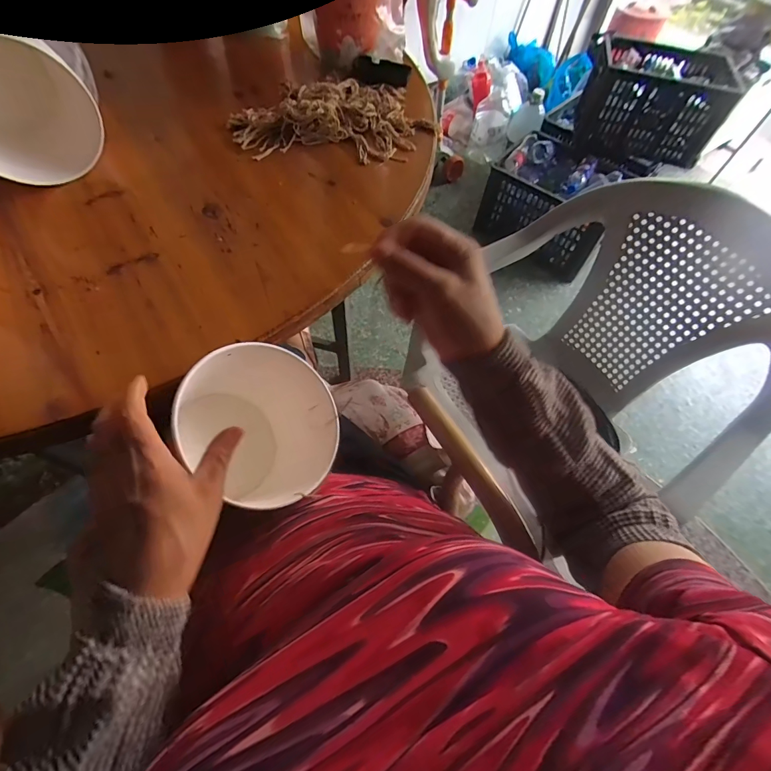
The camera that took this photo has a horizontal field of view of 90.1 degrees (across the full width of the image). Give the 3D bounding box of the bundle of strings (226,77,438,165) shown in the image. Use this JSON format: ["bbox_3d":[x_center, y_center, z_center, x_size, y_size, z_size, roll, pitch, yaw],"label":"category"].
[{"bbox_3d":[-0.088,-0.464,0.650,0.334,0.035,0.235,0,61,-3],"label":"bundle of strings"}]

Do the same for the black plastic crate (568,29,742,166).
[{"bbox_3d":[0.932,-0.991,1.370,0.437,0.278,0.326,9,61,2],"label":"black plastic crate"}]

